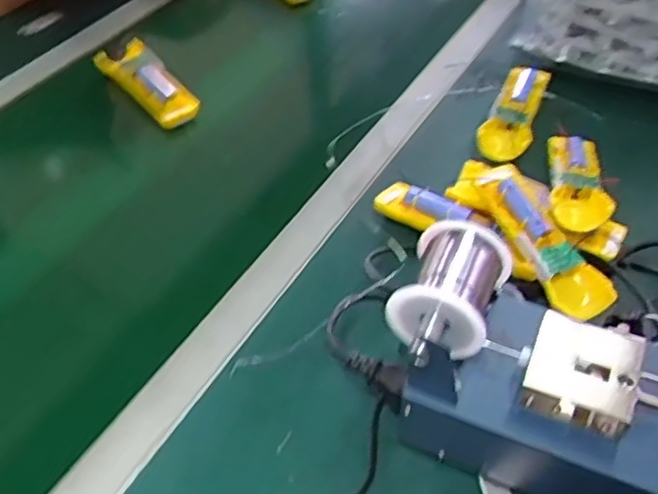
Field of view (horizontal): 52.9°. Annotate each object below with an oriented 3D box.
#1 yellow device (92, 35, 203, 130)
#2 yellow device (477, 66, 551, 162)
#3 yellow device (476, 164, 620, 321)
[{"bbox_3d":[-0.217,-0.200,0.802,0.050,0.041,0.170,-33,55,-27],"label":"yellow device"},{"bbox_3d":[0.208,-0.150,0.732,0.051,0.032,0.140,18,50,16],"label":"yellow device"},{"bbox_3d":[0.189,-0.007,0.587,0.049,0.044,0.158,-17,49,-15],"label":"yellow device"}]

